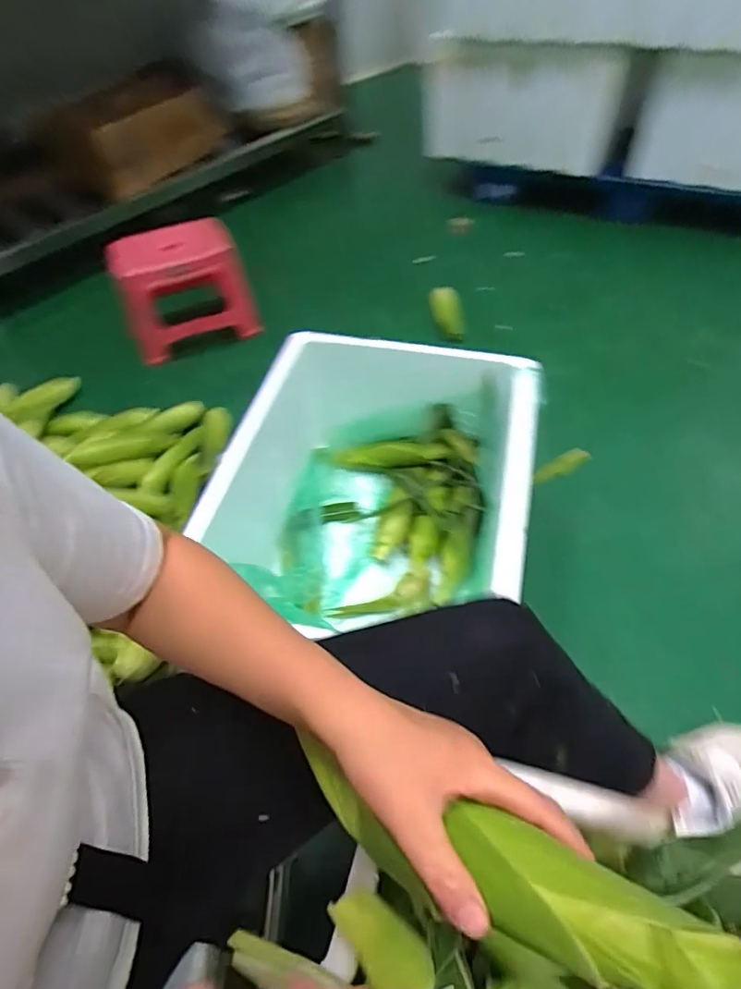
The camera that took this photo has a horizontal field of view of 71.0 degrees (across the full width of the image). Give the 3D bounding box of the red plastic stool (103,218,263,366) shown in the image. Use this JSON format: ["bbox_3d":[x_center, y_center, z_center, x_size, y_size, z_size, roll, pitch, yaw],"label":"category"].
[{"bbox_3d":[-0.519,-0.565,1.475,0.353,0.297,0.225,-16,52,-9],"label":"red plastic stool"}]

